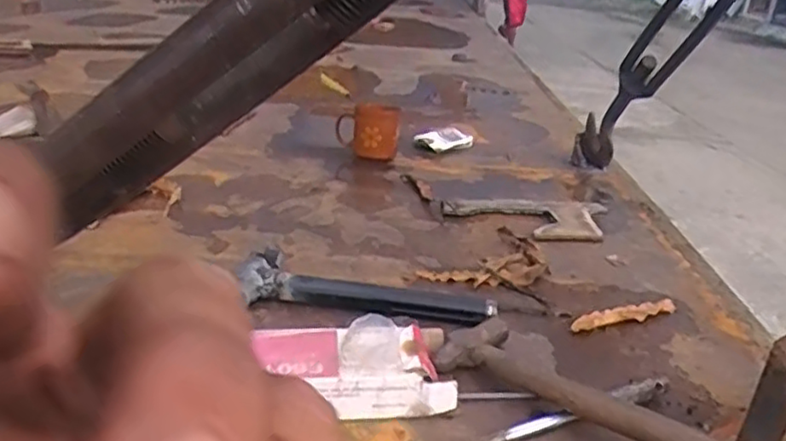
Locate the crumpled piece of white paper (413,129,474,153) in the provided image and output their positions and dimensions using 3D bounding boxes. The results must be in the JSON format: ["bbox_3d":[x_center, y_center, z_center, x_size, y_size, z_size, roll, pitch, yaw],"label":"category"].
[{"bbox_3d":[0.087,-0.139,1.173,0.100,0.030,0.044,-5,26,-20],"label":"crumpled piece of white paper"}]

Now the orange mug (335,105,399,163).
[{"bbox_3d":[-0.039,-0.146,1.096,0.095,0.093,0.069,-1,24,-11],"label":"orange mug"}]

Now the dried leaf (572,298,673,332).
[{"bbox_3d":[0.241,0.098,0.711,0.124,0.010,0.025,-4,25,-17],"label":"dried leaf"}]

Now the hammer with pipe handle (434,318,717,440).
[{"bbox_3d":[0.169,0.145,0.547,0.281,0.050,0.082,22,30,33],"label":"hammer with pipe handle"}]

